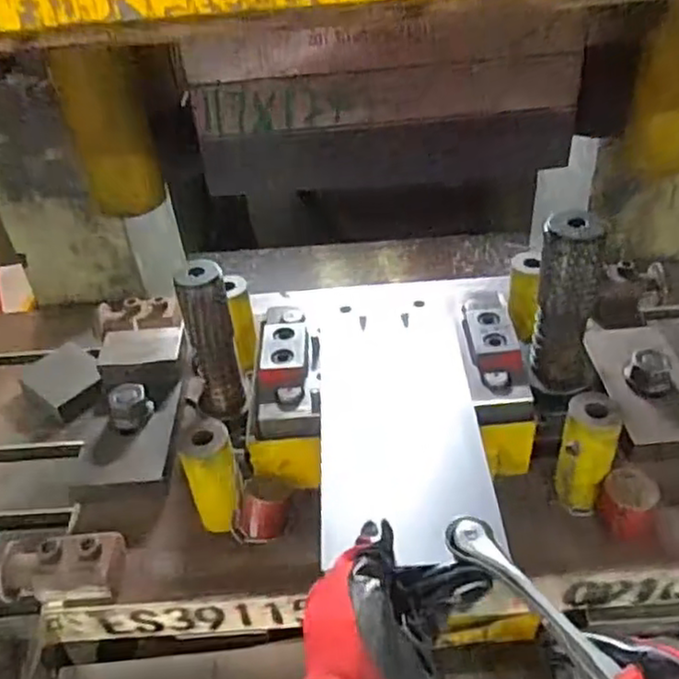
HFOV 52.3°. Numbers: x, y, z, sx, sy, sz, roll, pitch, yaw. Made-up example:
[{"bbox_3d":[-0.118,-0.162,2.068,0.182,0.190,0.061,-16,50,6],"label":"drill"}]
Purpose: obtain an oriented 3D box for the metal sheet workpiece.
[{"bbox_3d":[0.044,0.045,0.566,0.125,0.008,0.307,-3,39,3],"label":"metal sheet workpiece"}]

